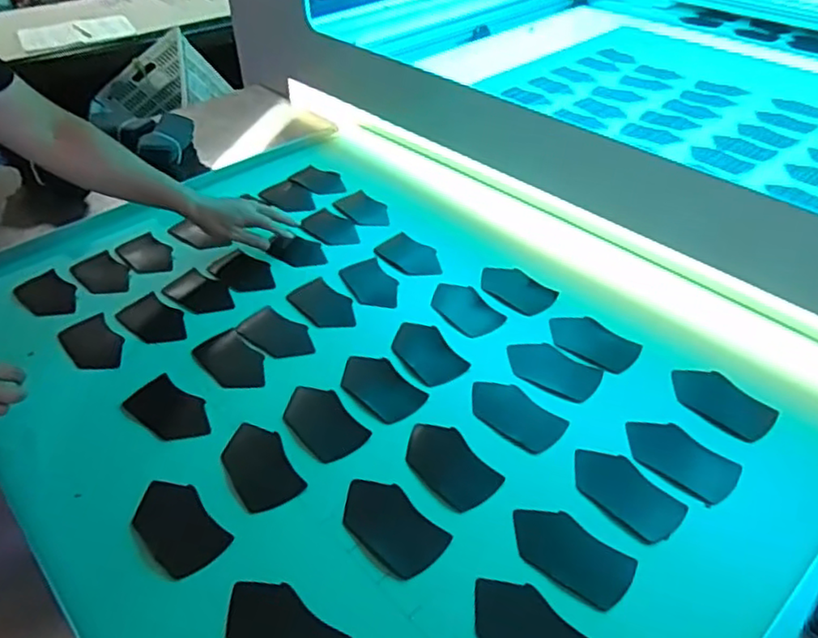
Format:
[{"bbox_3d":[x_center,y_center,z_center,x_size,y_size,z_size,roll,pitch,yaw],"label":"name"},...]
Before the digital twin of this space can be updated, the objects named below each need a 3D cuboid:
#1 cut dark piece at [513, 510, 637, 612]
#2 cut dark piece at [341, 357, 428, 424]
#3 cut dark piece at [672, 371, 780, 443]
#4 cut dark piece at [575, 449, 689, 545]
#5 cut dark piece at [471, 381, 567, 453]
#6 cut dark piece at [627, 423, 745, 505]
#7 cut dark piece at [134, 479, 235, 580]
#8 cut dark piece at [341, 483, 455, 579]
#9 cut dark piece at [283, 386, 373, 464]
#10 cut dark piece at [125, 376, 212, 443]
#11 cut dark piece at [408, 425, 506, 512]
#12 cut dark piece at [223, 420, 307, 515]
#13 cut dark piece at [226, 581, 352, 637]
[{"bbox_3d":[0.178,0.261,0.724,0.136,0.005,0.074,29,50,28],"label":"cut dark piece"},{"bbox_3d":[-0.043,0.096,0.929,0.076,0.004,0.135,-32,48,-30],"label":"cut dark piece"},{"bbox_3d":[0.423,0.113,0.883,0.076,0.004,0.132,-31,50,-22],"label":"cut dark piece"},{"bbox_3d":[0.257,0.207,0.779,0.073,0.004,0.135,-33,50,-26],"label":"cut dark piece"},{"bbox_3d":[0.142,0.128,0.883,0.075,0.007,0.134,-32,48,-30],"label":"cut dark piece"},{"bbox_3d":[0.340,0.173,0.815,0.135,0.009,0.079,28,49,31],"label":"cut dark piece"},{"bbox_3d":[-0.269,0.238,0.750,0.074,0.010,0.133,-33,49,-31],"label":"cut dark piece"},{"bbox_3d":[-0.023,0.236,0.753,0.075,0.004,0.135,-31,48,-30],"label":"cut dark piece"},{"bbox_3d":[-0.117,0.136,0.868,0.077,0.004,0.135,-25,45,-27],"label":"cut dark piece"},{"bbox_3d":[-0.326,0.125,0.887,0.128,0.009,0.073,25,47,29],"label":"cut dark piece"},{"bbox_3d":[0.047,0.179,0.809,0.074,0.007,0.133,-30,48,-23],"label":"cut dark piece"},{"bbox_3d":[-0.189,0.184,0.818,0.073,0.006,0.133,-24,47,-20],"label":"cut dark piece"},{"bbox_3d":[-0.132,0.319,0.660,0.134,0.010,0.073,24,47,28],"label":"cut dark piece"}]

